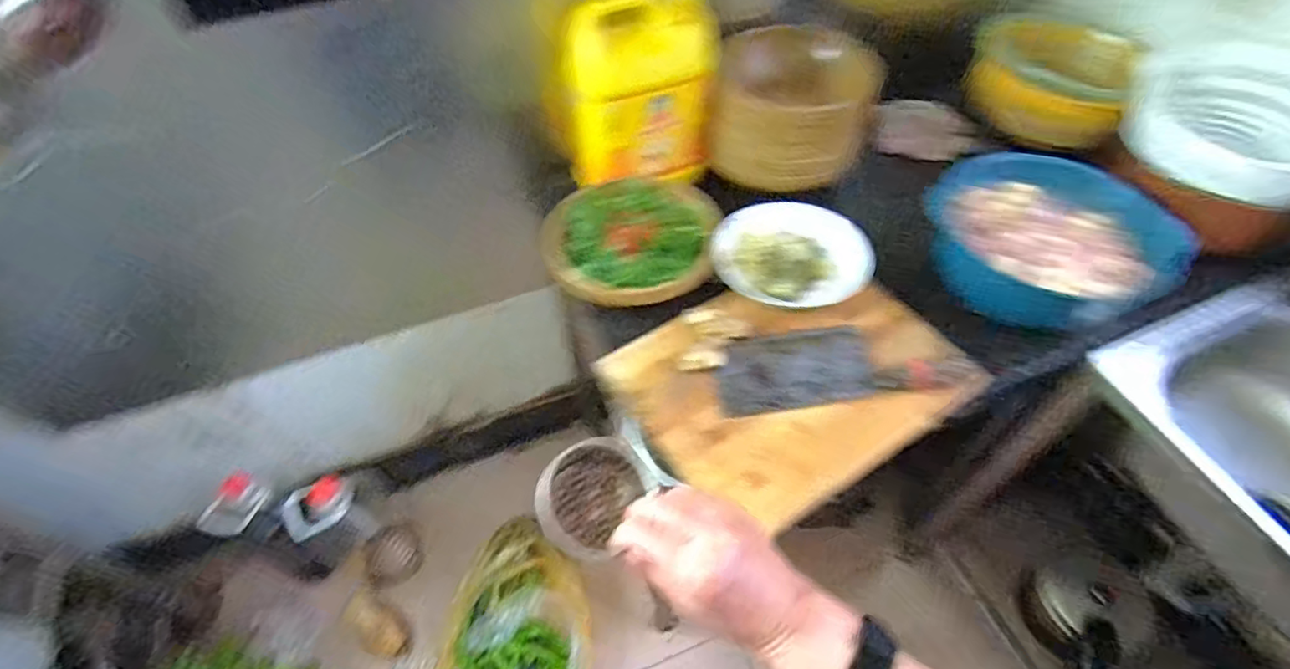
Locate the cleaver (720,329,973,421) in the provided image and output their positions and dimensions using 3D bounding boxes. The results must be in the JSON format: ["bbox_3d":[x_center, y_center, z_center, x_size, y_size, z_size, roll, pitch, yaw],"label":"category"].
[{"bbox_3d":[0.222,0.031,0.701,0.272,0.023,0.099,-5,53,-3],"label":"cleaver"}]

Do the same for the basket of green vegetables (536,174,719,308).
[{"bbox_3d":[-0.019,-0.128,0.796,0.214,0.040,0.233,8,53,7],"label":"basket of green vegetables"}]

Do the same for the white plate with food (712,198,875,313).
[{"bbox_3d":[0.187,-0.106,0.772,0.196,0.036,0.157,14,54,11],"label":"white plate with food"}]

